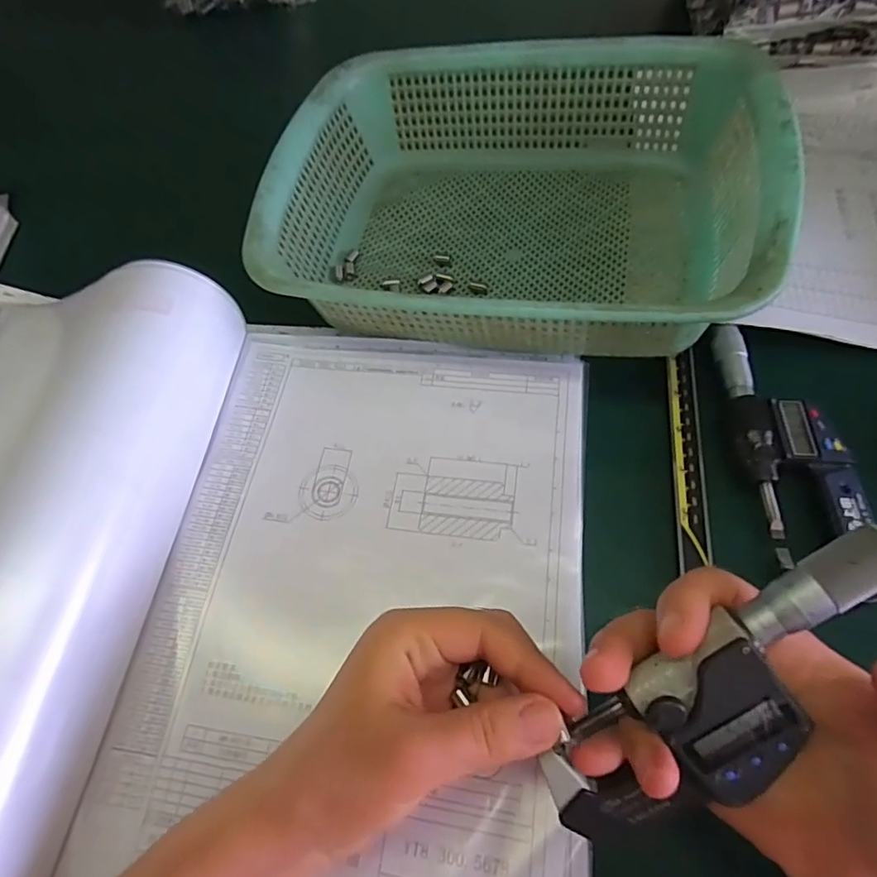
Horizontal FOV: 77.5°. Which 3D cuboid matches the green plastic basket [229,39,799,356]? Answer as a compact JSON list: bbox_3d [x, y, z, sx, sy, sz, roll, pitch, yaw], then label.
[{"bbox_3d":[0.043,-0.153,0.340,0.287,0.083,0.216,11,64,9],"label":"green plastic basket"}]

